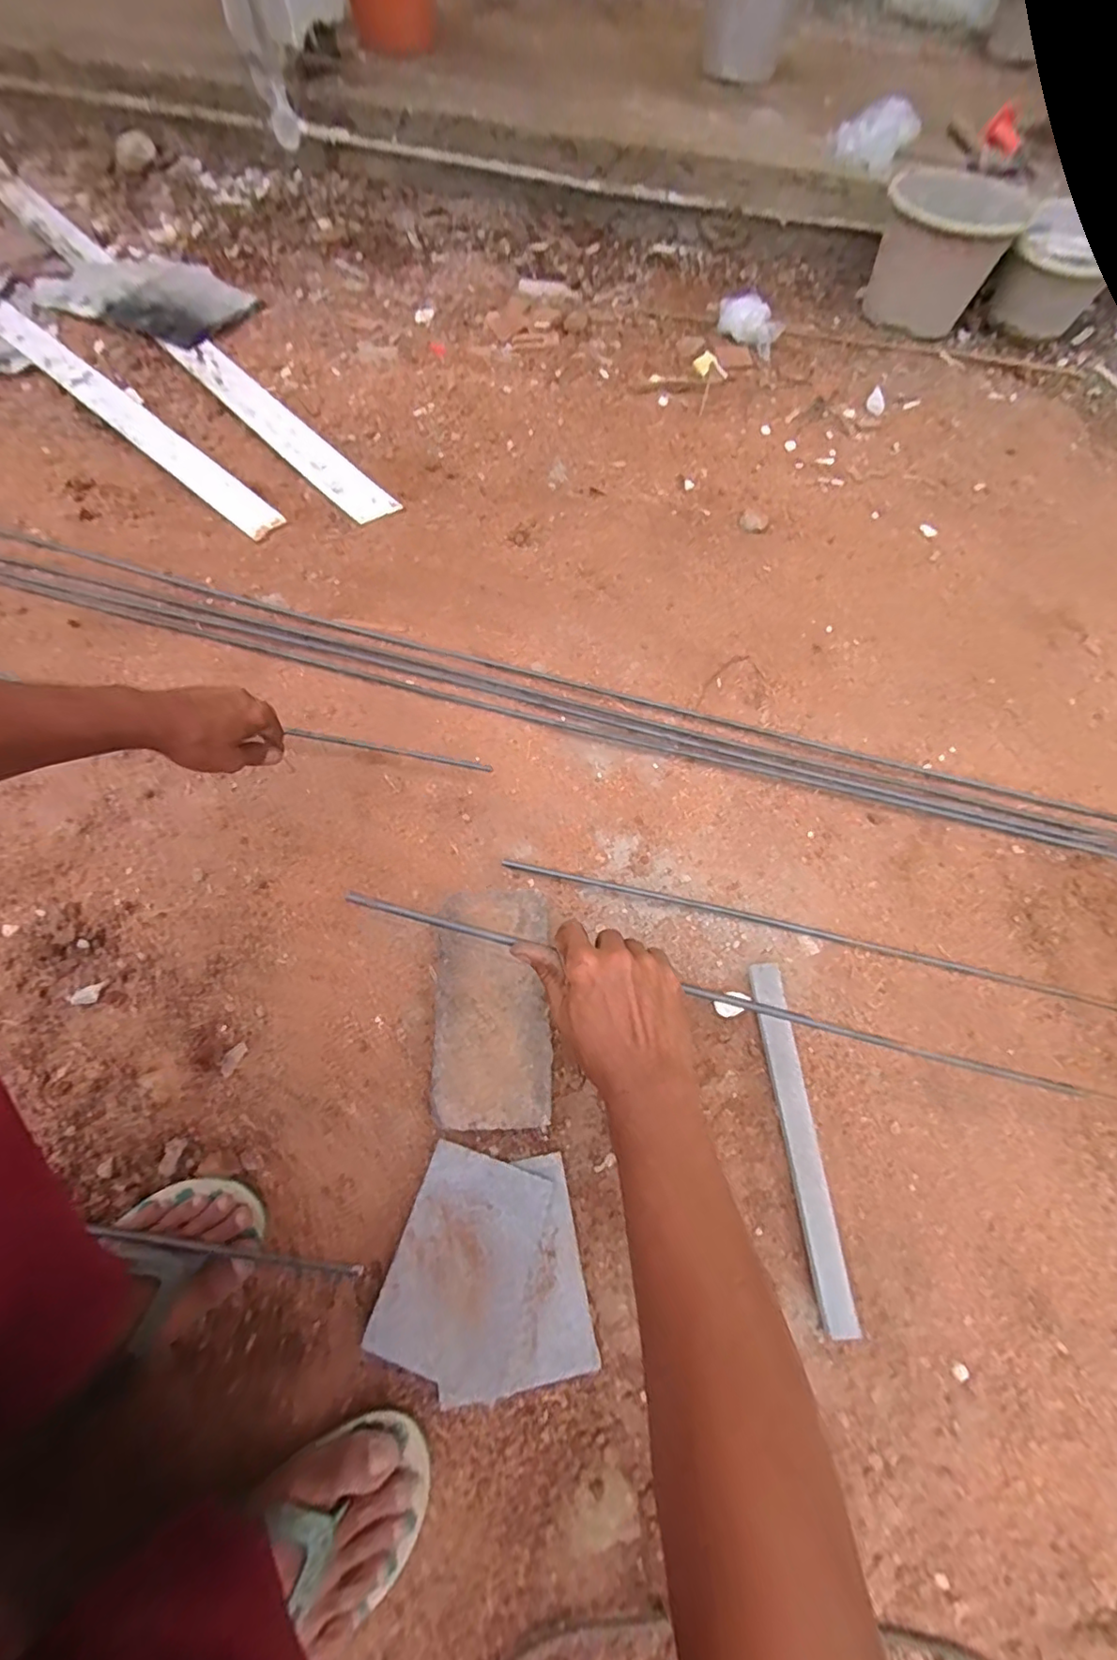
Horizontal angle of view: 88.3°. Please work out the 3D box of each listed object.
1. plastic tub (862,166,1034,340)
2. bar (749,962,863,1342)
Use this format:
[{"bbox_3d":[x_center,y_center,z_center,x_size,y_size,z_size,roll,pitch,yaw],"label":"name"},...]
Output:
[{"bbox_3d":[0.812,-1.247,1.243,0.254,0.182,0.259,1,65,-3],"label":"plastic tub"},{"bbox_3d":[0.220,0.276,0.534,0.030,0.028,0.300,0,65,-4],"label":"bar"}]

